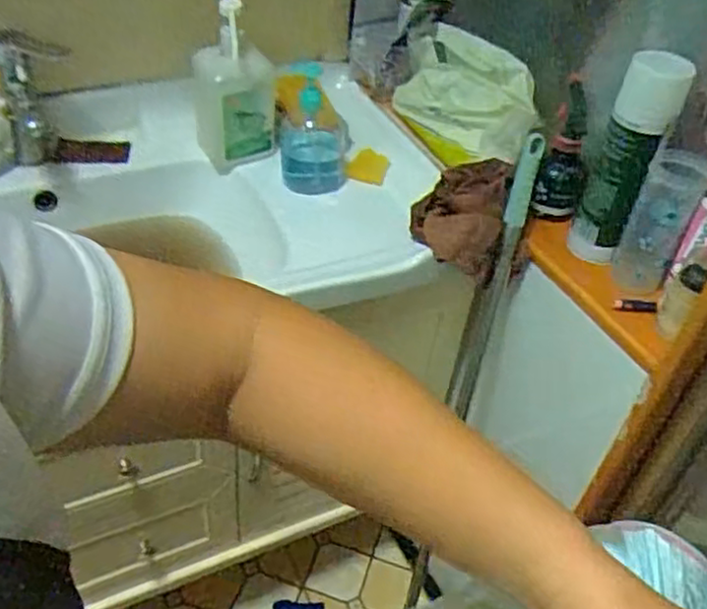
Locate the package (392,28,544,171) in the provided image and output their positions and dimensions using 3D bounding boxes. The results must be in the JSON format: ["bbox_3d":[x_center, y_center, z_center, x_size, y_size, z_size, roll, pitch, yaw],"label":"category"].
[{"bbox_3d":[0.165,-0.299,1.060,0.113,0.140,0.240,-11,45,-19],"label":"package"}]

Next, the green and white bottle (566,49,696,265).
[{"bbox_3d":[0.308,-0.156,0.827,0.064,0.240,0.064,21,44,14],"label":"green and white bottle"}]

